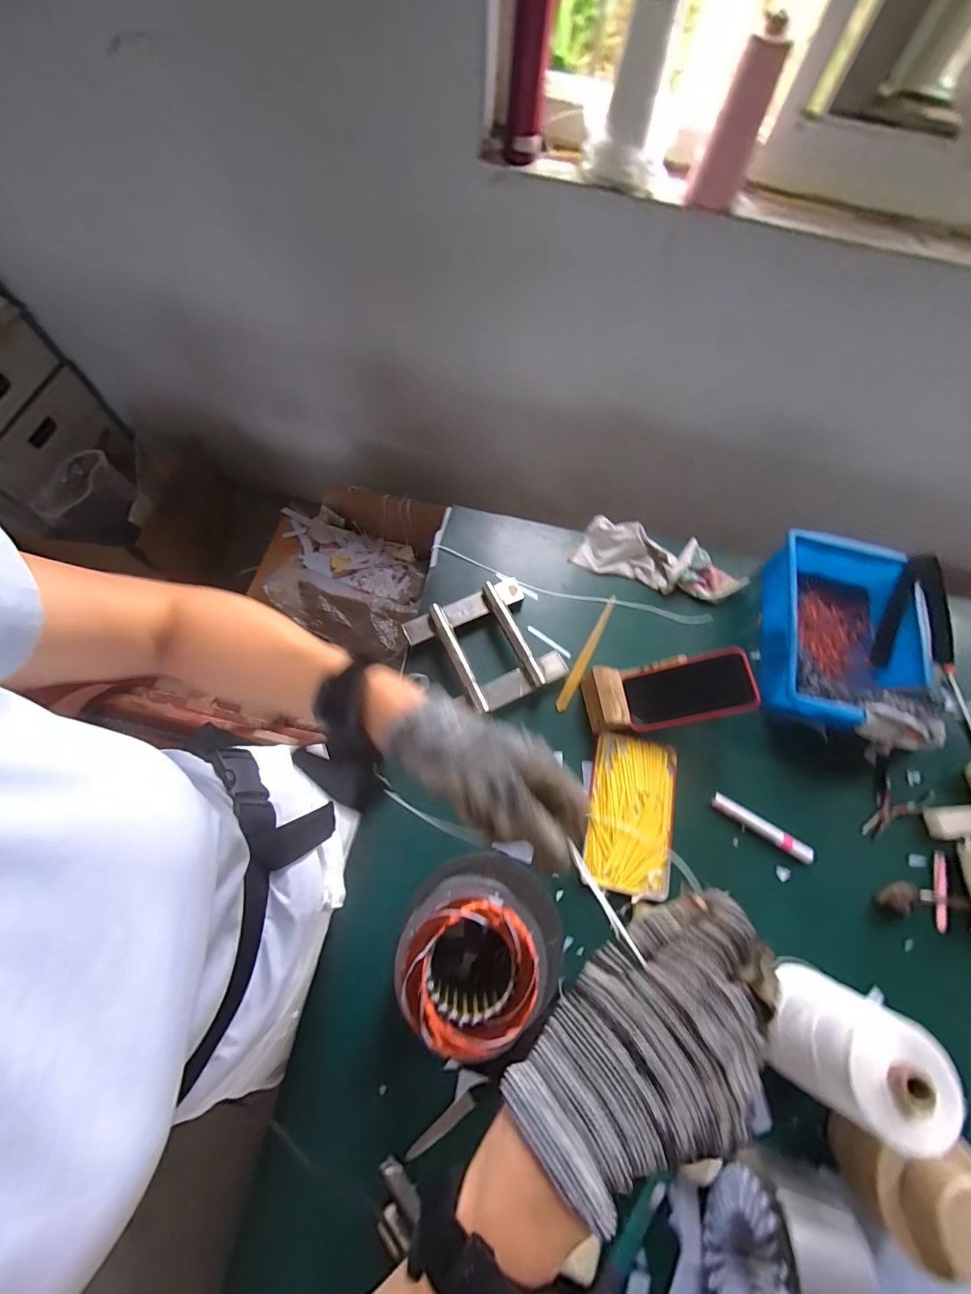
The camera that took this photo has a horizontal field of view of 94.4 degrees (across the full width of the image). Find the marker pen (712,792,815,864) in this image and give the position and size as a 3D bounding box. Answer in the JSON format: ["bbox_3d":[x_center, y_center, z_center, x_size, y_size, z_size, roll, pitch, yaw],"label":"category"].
[{"bbox_3d":[0.379,0.249,0.619,0.137,0.015,0.023,31,70,9],"label":"marker pen"}]

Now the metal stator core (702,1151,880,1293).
[{"bbox_3d":[0.281,0.578,0.422,0.101,0.137,0.148,14,69,3],"label":"metal stator core"}]

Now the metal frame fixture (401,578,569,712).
[{"bbox_3d":[-0.001,0.000,0.675,0.188,0.036,0.174,-24,72,-11],"label":"metal frame fixture"}]

